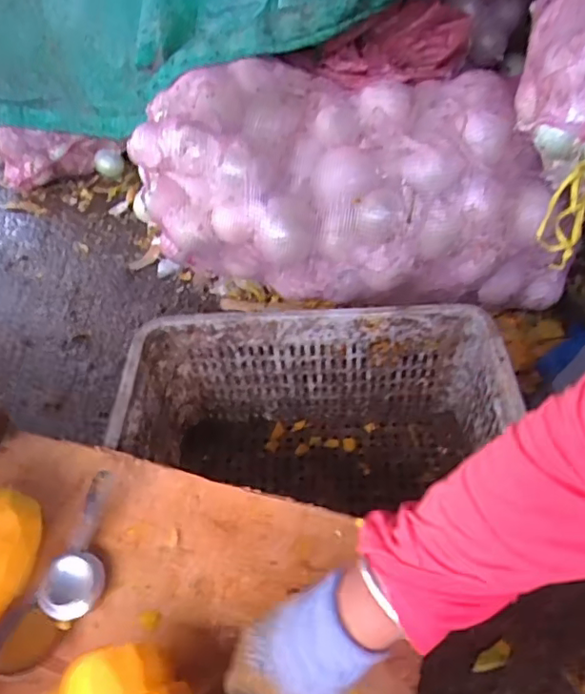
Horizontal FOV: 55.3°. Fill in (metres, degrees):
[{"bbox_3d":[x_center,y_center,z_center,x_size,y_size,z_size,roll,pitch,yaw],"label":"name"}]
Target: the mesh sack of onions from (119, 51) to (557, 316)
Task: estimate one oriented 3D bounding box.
[{"bbox_3d":[0.099,-0.280,0.991,0.712,0.306,0.331,1,48,5],"label":"mesh sack of onions"}]

